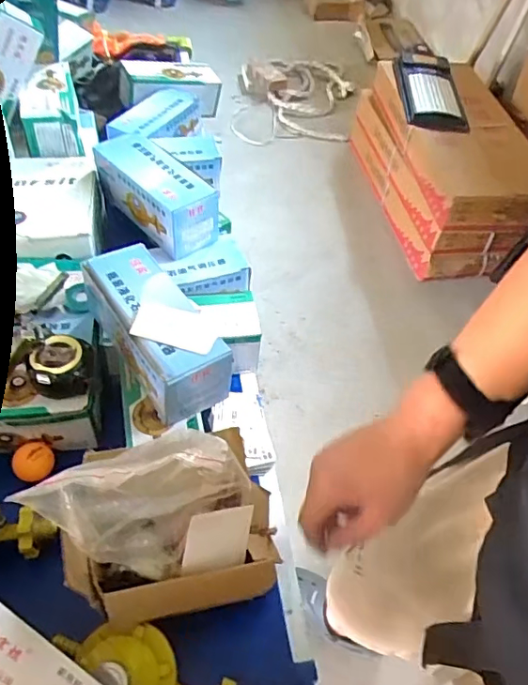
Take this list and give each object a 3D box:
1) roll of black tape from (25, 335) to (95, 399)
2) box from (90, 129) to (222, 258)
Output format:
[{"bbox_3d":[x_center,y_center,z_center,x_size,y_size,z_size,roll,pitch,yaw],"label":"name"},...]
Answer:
[{"bbox_3d":[-0.201,0.023,0.546,0.063,0.040,0.057,-3,49,-7],"label":"roll of black tape"},{"bbox_3d":[-0.143,-0.199,0.725,0.078,0.074,0.189,-34,60,-29],"label":"box"}]

